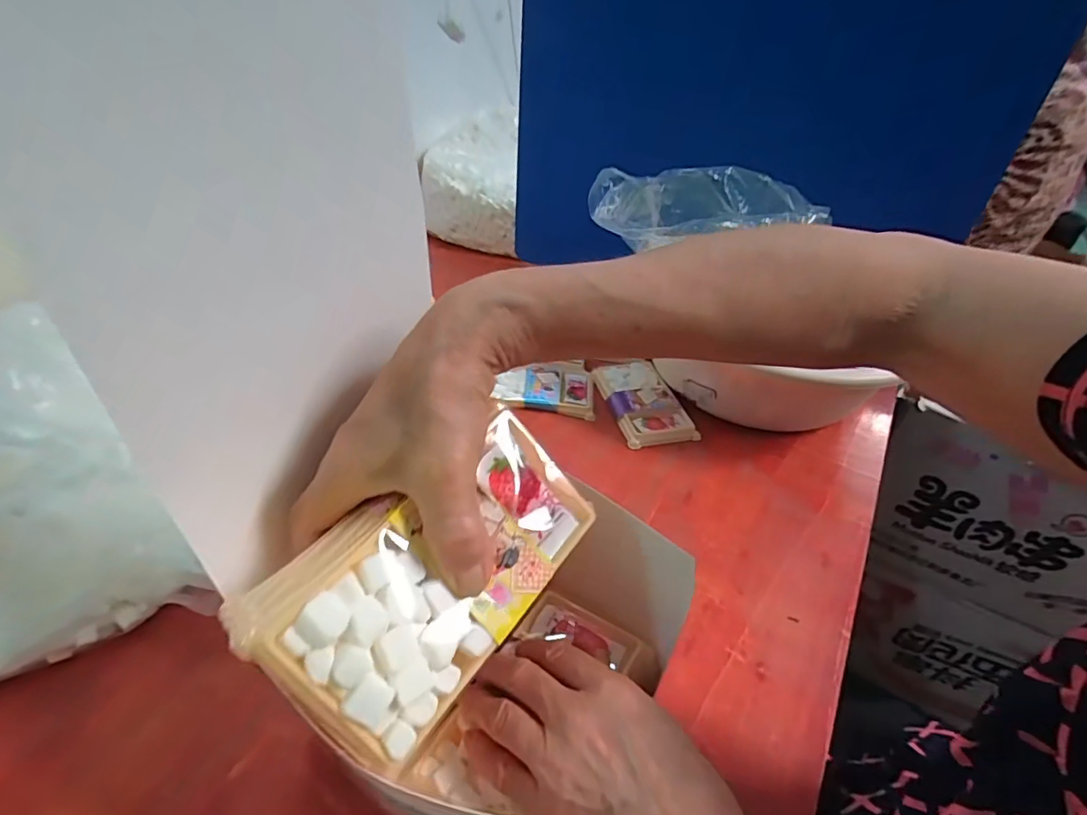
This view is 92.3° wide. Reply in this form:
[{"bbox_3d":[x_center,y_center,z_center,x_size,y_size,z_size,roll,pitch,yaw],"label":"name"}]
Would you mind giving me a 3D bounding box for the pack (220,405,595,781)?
[{"bbox_3d":[-0.041,0.064,0.215,0.134,0.023,0.079,-41,96,-33],"label":"pack"}]

